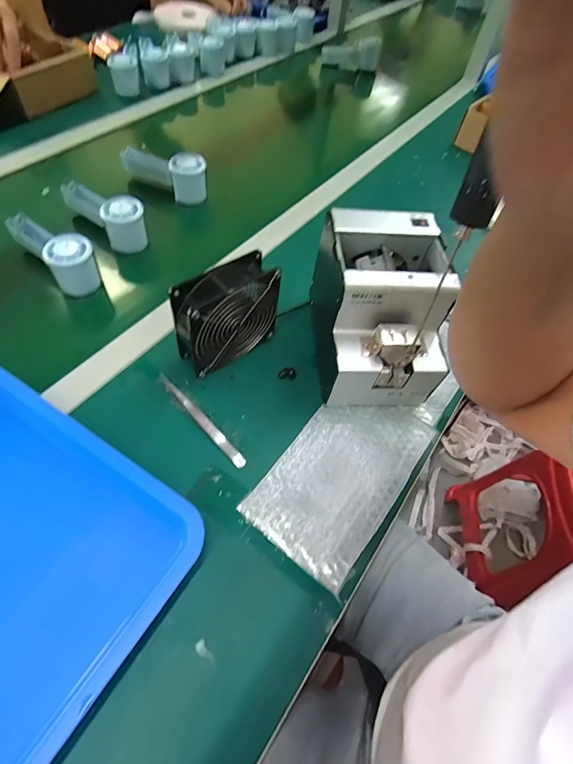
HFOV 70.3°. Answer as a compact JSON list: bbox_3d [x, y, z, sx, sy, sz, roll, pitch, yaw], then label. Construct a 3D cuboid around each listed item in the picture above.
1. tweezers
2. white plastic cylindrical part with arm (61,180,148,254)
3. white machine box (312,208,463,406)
[{"bbox_3d":[-0.096,0.041,0.452,0.140,0.011,0.013,41,61,19],"label":"tweezers"},{"bbox_3d":[-0.265,-0.256,0.598,0.158,0.057,0.057,41,61,19],"label":"white plastic cylindrical part with arm"},{"bbox_3d":[0.108,-0.082,0.476,0.128,0.147,0.174,2,58,-4],"label":"white machine box"}]

